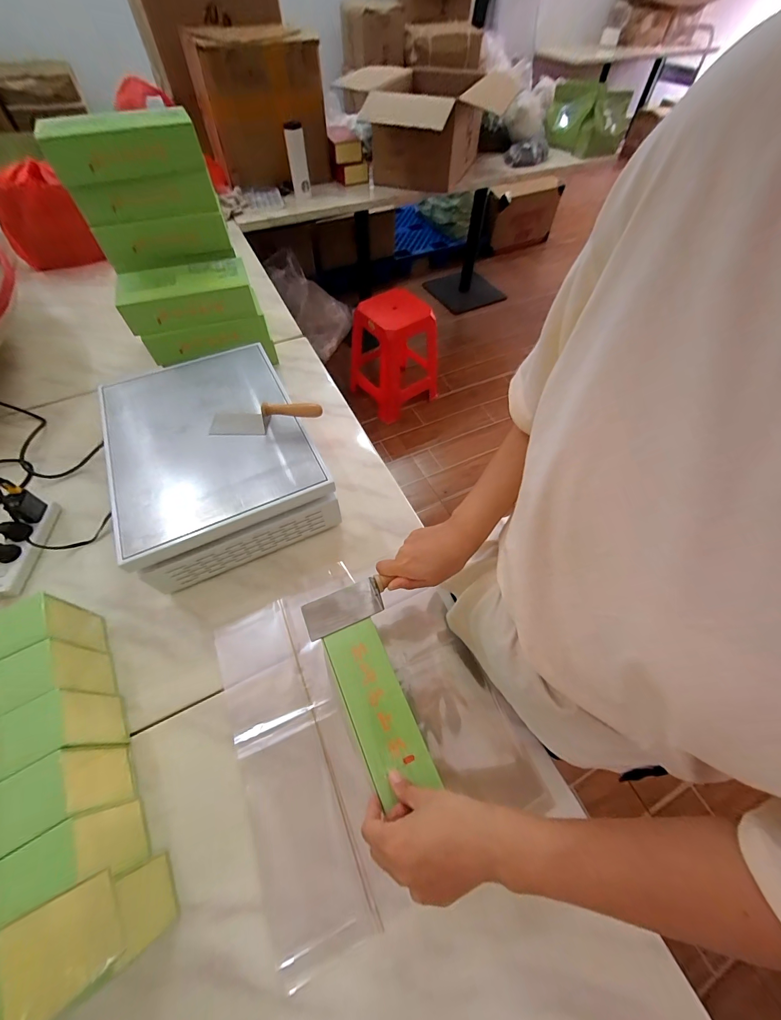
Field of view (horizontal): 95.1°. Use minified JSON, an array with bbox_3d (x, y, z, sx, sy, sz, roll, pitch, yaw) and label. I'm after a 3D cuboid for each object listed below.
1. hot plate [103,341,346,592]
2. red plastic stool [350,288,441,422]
[{"bbox_3d":[-0.318,-0.100,0.665,0.302,0.142,0.394,-23,62,-15],"label":"hot plate"},{"bbox_3d":[0.024,-0.763,1.734,0.373,0.474,0.318,-33,65,-20],"label":"red plastic stool"}]

